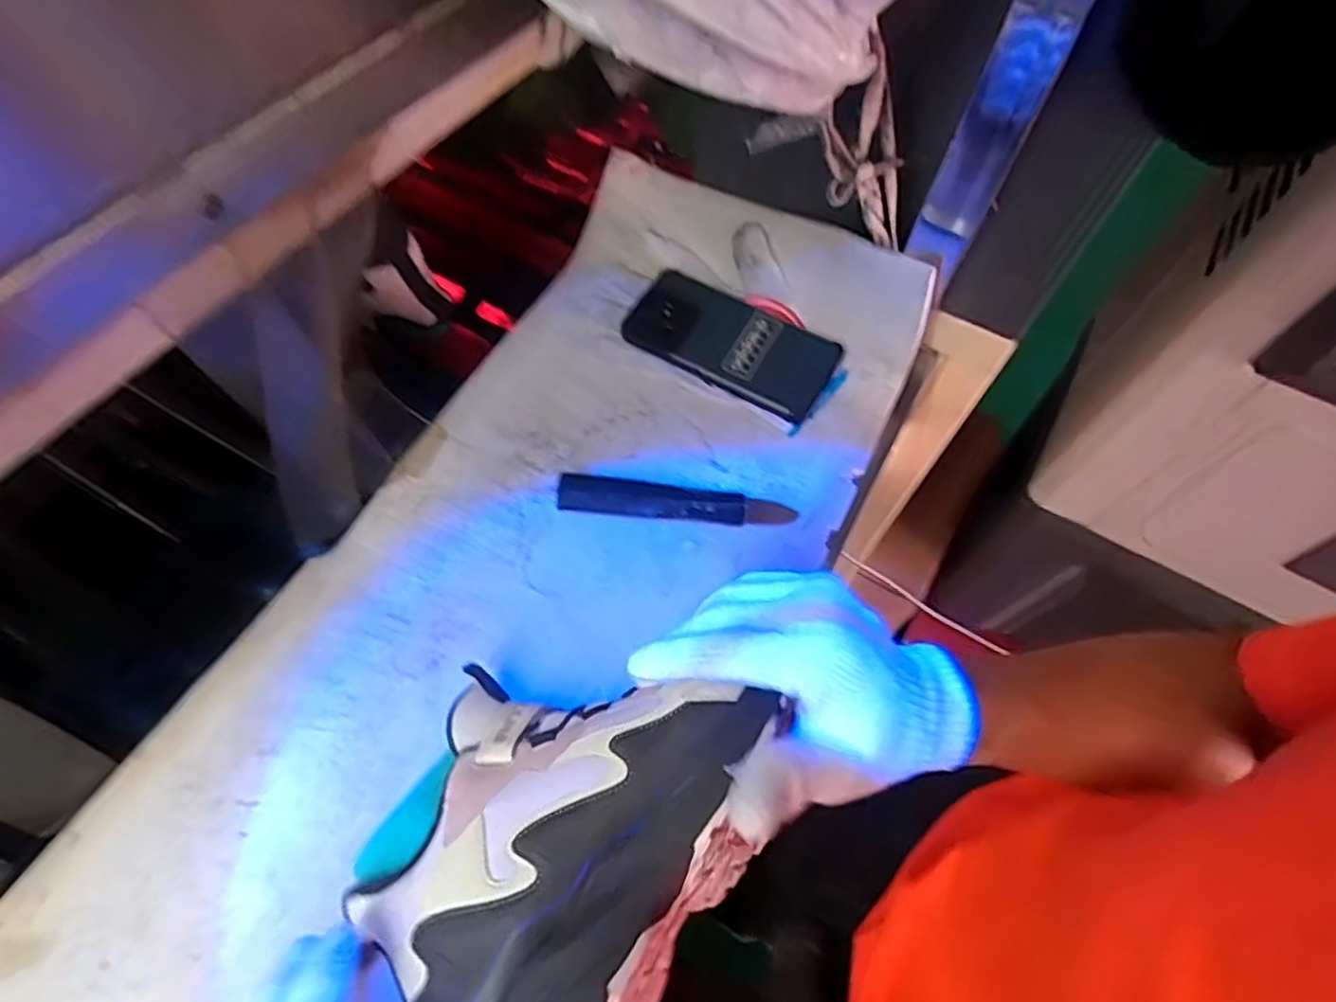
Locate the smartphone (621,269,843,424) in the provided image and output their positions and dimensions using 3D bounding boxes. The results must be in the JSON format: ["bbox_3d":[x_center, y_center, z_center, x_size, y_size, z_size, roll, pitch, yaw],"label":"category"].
[{"bbox_3d":[0.048,-0.127,0.556,0.161,0.013,0.082,28,71,10],"label":"smartphone"}]

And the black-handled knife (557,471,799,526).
[{"bbox_3d":[0.006,0.000,0.498,0.162,0.012,0.028,5,61,-1],"label":"black-handled knife"}]

